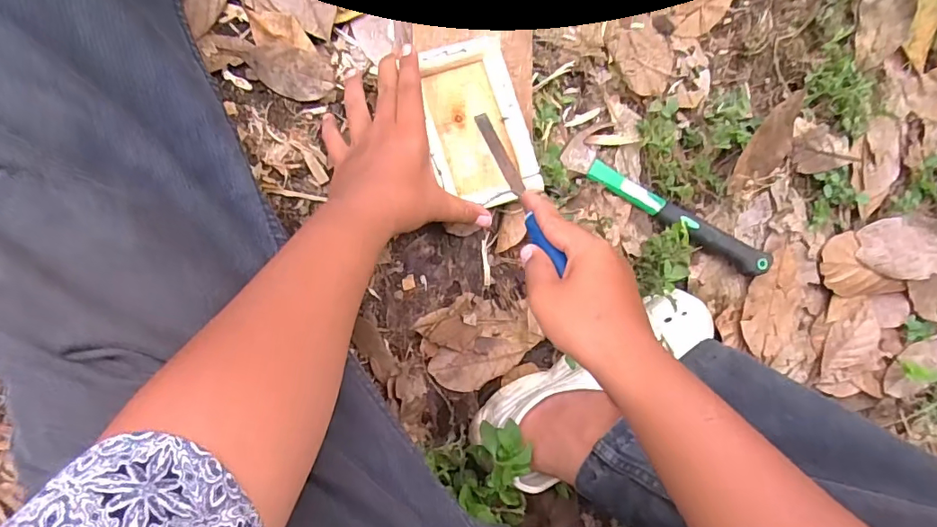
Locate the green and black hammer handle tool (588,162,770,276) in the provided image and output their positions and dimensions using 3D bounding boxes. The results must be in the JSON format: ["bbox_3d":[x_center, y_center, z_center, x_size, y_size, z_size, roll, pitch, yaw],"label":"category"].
[{"bbox_3d":[0.228,-0.047,0.552,0.227,0.026,0.027,27,93,-13],"label":"green and black hammer handle tool"}]

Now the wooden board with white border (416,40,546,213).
[{"bbox_3d":[0.010,-0.130,0.473,0.090,0.027,0.147,-12,97,-7],"label":"wooden board with white border"}]

